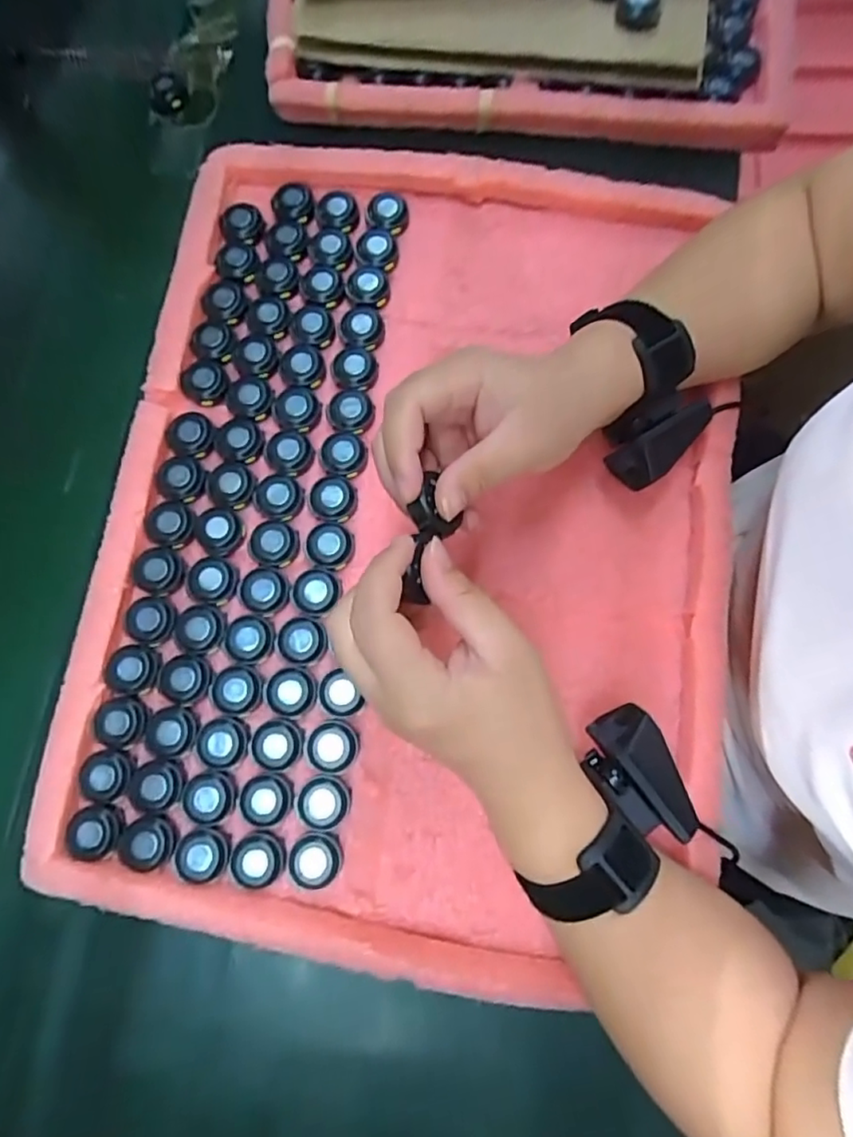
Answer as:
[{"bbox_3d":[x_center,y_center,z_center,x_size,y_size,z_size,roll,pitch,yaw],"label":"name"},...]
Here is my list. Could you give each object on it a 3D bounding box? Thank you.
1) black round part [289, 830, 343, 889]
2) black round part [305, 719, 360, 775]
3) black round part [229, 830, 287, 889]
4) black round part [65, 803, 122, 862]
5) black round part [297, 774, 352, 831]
[{"bbox_3d":[-0.062,0.162,0.332,0.028,0.013,0.028,-1,77,4],"label":"black round part"},{"bbox_3d":[-0.055,0.102,0.344,0.029,0.013,0.029,-1,77,4],"label":"black round part"},{"bbox_3d":[-0.094,0.162,0.331,0.028,0.009,0.027,0,77,0],"label":"black round part"},{"bbox_3d":[-0.186,0.148,0.333,0.028,0.009,0.028,-1,77,4],"label":"black round part"},{"bbox_3d":[-0.058,0.133,0.339,0.028,0.014,0.028,-1,77,4],"label":"black round part"}]

